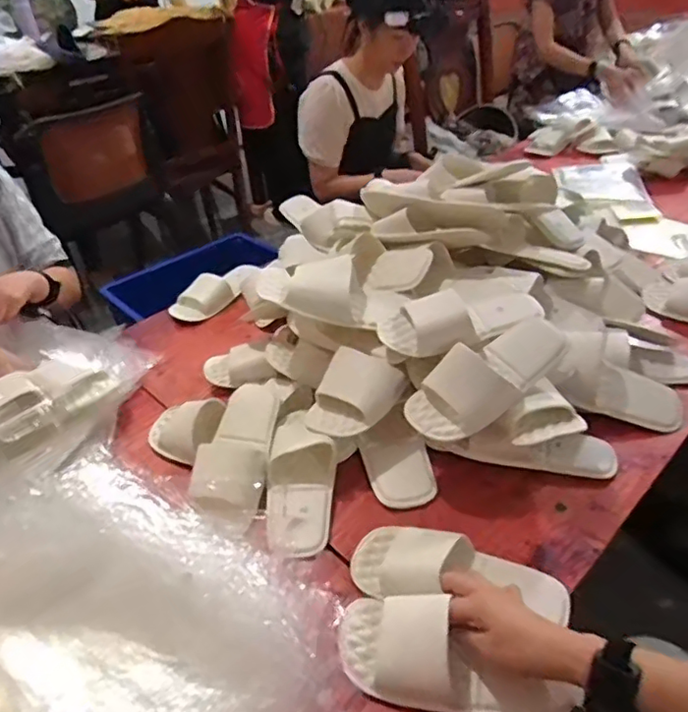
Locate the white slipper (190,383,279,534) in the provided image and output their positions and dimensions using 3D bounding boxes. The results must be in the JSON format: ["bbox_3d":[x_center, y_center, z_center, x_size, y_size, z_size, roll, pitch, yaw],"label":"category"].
[{"bbox_3d":[-0.152,0.137,0.818,0.103,0.048,0.251,-2,36,4],"label":"white slipper"}]

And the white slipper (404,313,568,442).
[{"bbox_3d":[0.188,0.020,0.755,0.234,0.074,0.100,-33,42,-11],"label":"white slipper"}]

